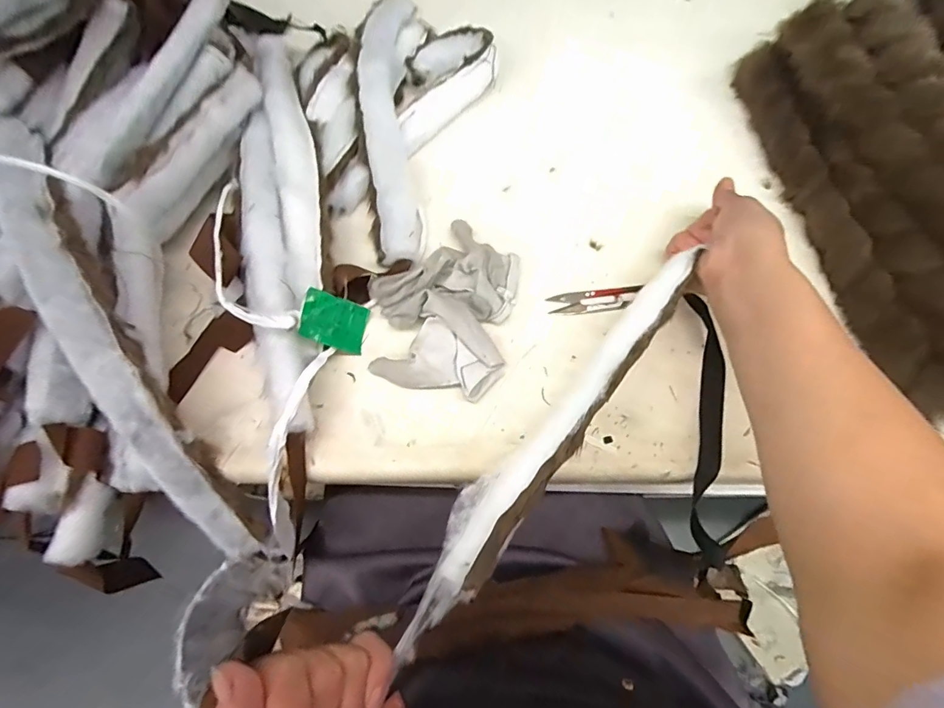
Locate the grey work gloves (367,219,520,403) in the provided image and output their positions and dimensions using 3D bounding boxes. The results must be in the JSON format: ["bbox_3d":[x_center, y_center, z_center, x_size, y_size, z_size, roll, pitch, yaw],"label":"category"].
[{"bbox_3d":[-0.025,-0.048,0.396,0.118,0.035,0.161,10,69,6],"label":"grey work gloves"}]

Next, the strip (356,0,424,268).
[{"bbox_3d":[-0.087,-0.260,0.479,0.055,0.033,0.374,-5,68,1],"label":"strip"}]

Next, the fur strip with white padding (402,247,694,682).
[{"bbox_3d":[0.065,0.037,0.305,0.036,0.023,0.331,36,66,15],"label":"fur strip with white padding"}]

